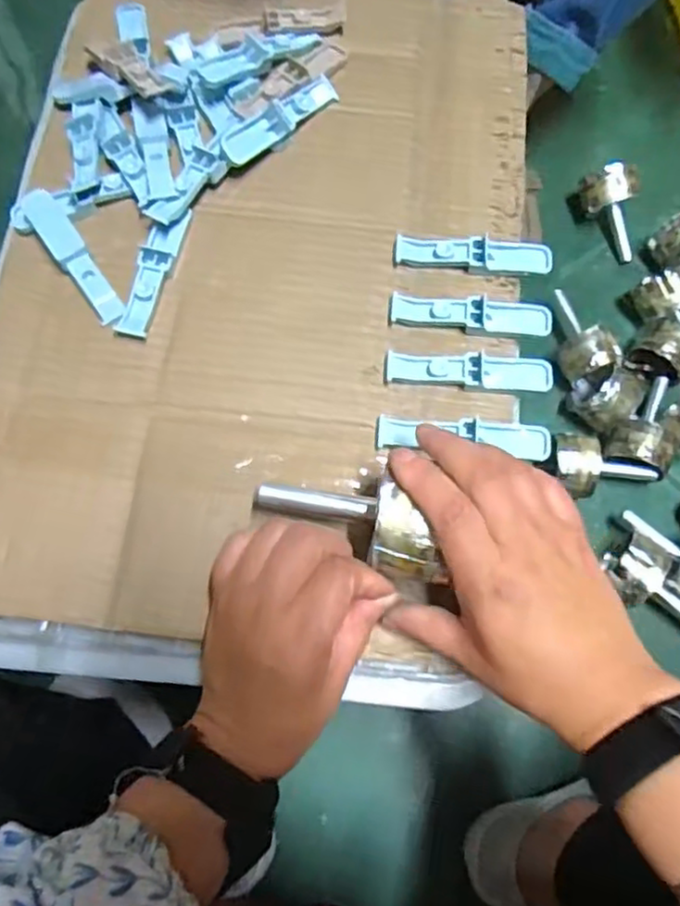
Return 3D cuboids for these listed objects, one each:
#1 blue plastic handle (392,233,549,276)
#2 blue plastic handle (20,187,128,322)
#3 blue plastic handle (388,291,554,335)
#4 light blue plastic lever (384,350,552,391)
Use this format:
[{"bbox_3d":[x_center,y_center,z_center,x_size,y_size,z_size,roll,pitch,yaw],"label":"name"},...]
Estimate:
[{"bbox_3d":[0.086,-0.129,0.427,0.099,0.012,0.025,1,72,1],"label":"blue plastic handle"},{"bbox_3d":[-0.167,-0.123,0.418,0.020,0.016,0.101,-35,75,-10],"label":"blue plastic handle"},{"bbox_3d":[0.082,-0.087,0.414,0.099,0.011,0.023,6,72,2],"label":"blue plastic handle"},{"bbox_3d":[0.078,-0.050,0.403,0.100,0.013,0.022,2,72,1],"label":"light blue plastic lever"}]

